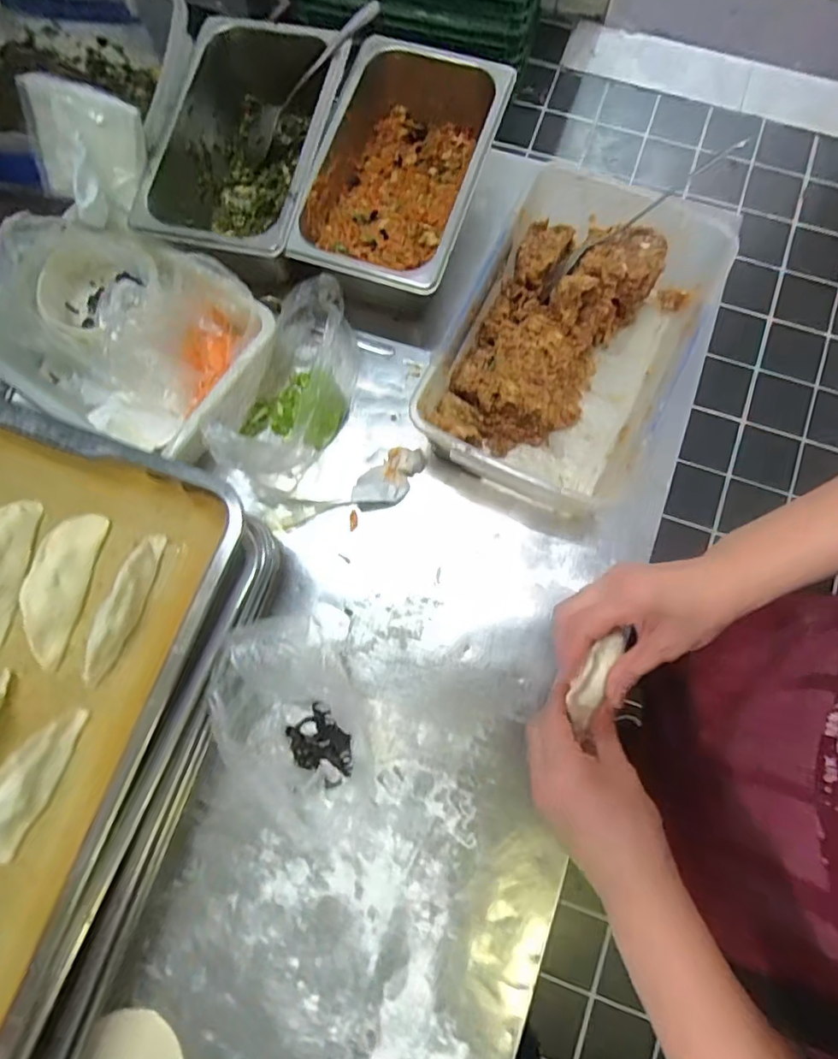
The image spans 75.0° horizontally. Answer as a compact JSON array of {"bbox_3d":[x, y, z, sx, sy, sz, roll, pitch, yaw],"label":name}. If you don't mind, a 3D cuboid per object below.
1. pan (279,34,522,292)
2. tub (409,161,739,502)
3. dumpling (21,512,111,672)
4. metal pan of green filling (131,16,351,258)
[{"bbox_3d":[-0.018,-0.350,0.556,0.151,0.077,0.252,17,81,5],"label":"pan"},{"bbox_3d":[0.142,-0.172,0.534,0.203,0.102,0.302,28,80,6],"label":"tub"},{"bbox_3d":[-0.288,0.047,0.439,0.035,0.037,0.125,9,79,2],"label":"dumpling"},{"bbox_3d":[-0.175,-0.383,0.579,0.158,0.096,0.258,14,81,5],"label":"metal pan of green filling"}]

